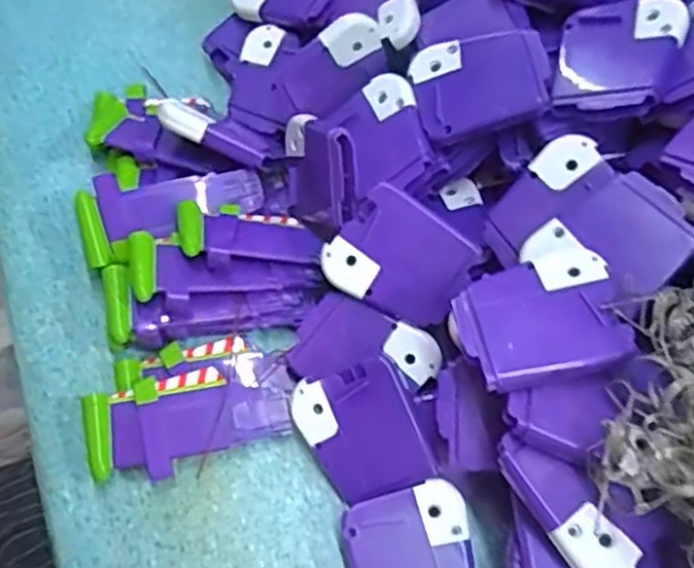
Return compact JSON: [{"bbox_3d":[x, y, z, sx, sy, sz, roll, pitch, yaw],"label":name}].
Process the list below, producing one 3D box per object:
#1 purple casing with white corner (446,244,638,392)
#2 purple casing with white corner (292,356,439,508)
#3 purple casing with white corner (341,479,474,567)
[{"bbox_3d":[0.074,0.012,0.266,0.059,0.015,0.048,-13,65,-9],"label":"purple casing with white corner"},{"bbox_3d":[0.006,0.065,0.307,0.050,0.006,0.056,-22,88,14],"label":"purple casing with white corner"},{"bbox_3d":[0.028,0.121,0.295,0.051,0.021,0.062,-12,66,-8],"label":"purple casing with white corner"}]

